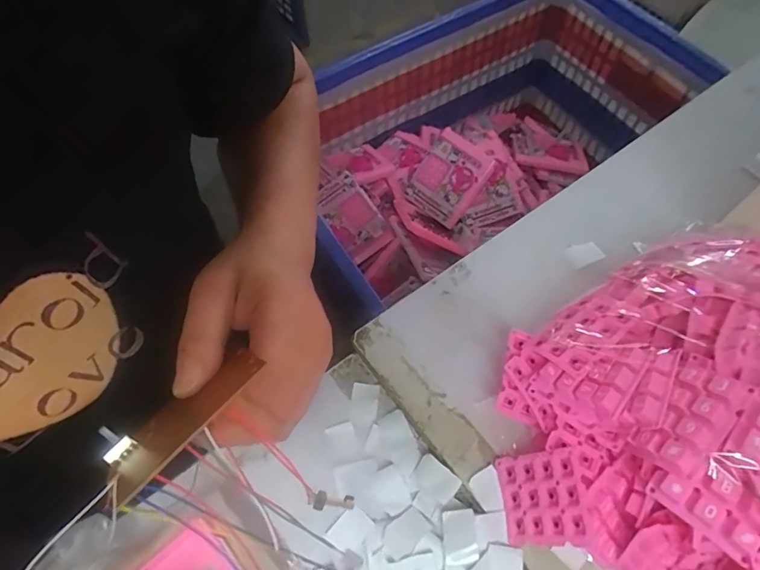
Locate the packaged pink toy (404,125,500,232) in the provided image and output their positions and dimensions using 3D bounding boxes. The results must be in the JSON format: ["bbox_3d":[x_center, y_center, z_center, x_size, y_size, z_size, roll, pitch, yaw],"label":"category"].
[{"bbox_3d":[0.136,-0.217,0.959,0.133,0.035,0.163,38,101,18],"label":"packaged pink toy"}]

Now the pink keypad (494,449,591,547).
[{"bbox_3d":[0.097,0.127,0.285,0.004,0.058,0.050,15,58,-32],"label":"pink keypad"}]

